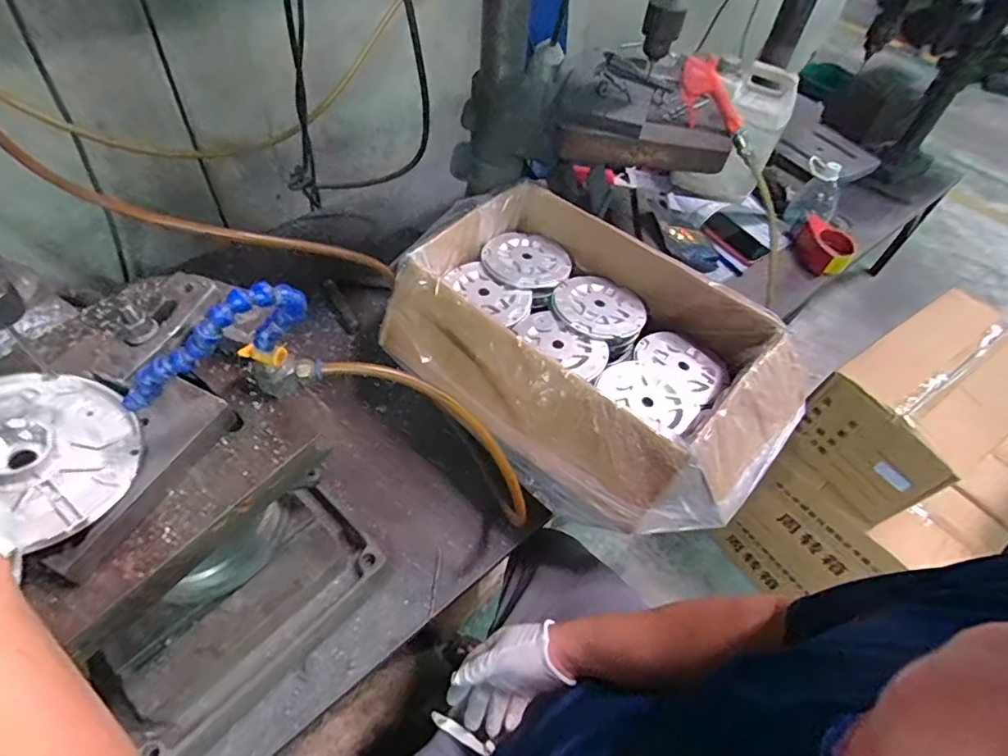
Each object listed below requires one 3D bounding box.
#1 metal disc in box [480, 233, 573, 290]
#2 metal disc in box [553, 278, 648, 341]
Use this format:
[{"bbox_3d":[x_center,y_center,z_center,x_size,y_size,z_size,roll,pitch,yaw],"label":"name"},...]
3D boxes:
[{"bbox_3d":[0.035,-0.190,0.853,0.139,0.016,0.130,3,53,-3],"label":"metal disc in box"},{"bbox_3d":[0.142,-0.106,0.809,0.137,0.010,0.118,36,58,20],"label":"metal disc in box"}]

